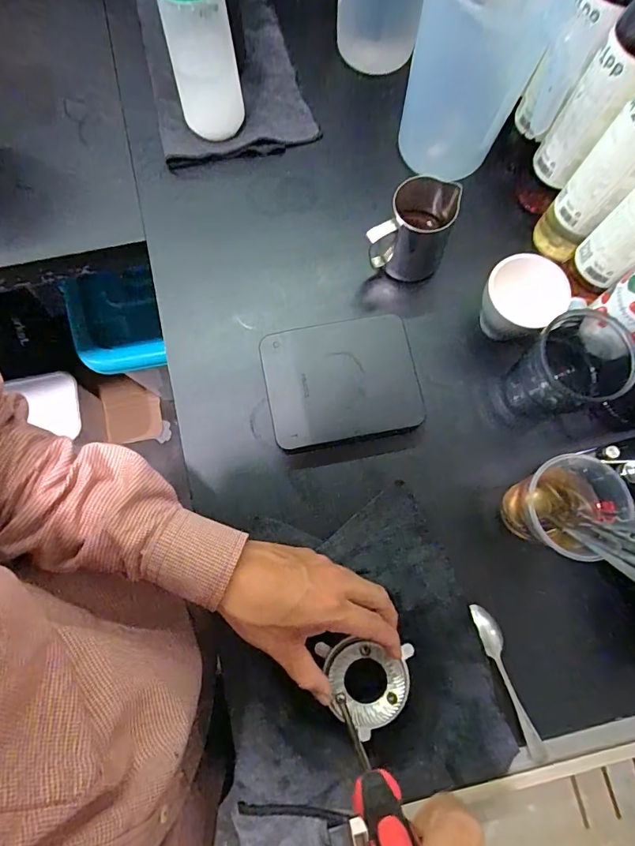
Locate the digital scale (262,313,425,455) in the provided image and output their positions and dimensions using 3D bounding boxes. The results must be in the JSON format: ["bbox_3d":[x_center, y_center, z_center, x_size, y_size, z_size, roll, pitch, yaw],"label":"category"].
[{"bbox_3d":[0.025,-0.043,0.489,0.156,0.037,0.126,-10,77,-4],"label":"digital scale"}]

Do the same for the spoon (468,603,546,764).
[{"bbox_3d":[0.185,0.247,0.435,0.024,0.013,0.143,-21,78,-6],"label":"spoon"}]

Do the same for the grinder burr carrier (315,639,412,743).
[{"bbox_3d":[0.037,0.224,0.387,0.081,0.018,0.070,10,76,2],"label":"grinder burr carrier"}]

